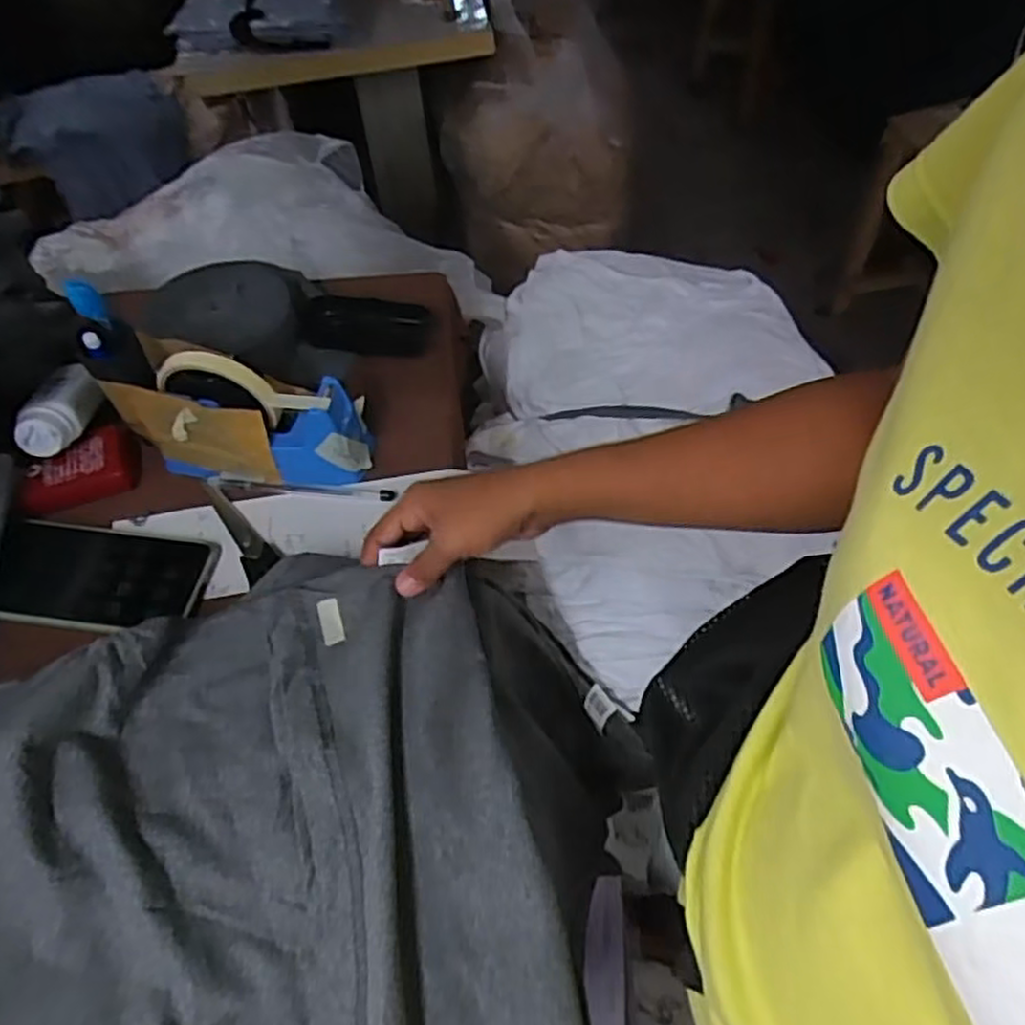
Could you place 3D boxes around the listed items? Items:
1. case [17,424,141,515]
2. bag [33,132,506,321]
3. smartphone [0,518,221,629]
[{"bbox_3d":[-0.329,-0.032,0.569,0.084,0.031,0.049,-21,56,-11],"label":"case"},{"bbox_3d":[-0.274,-0.331,0.875,0.489,0.097,0.264,-7,54,-1],"label":"bag"},{"bbox_3d":[-0.291,0.041,0.529,0.150,0.014,0.079,3,55,6],"label":"smartphone"}]

